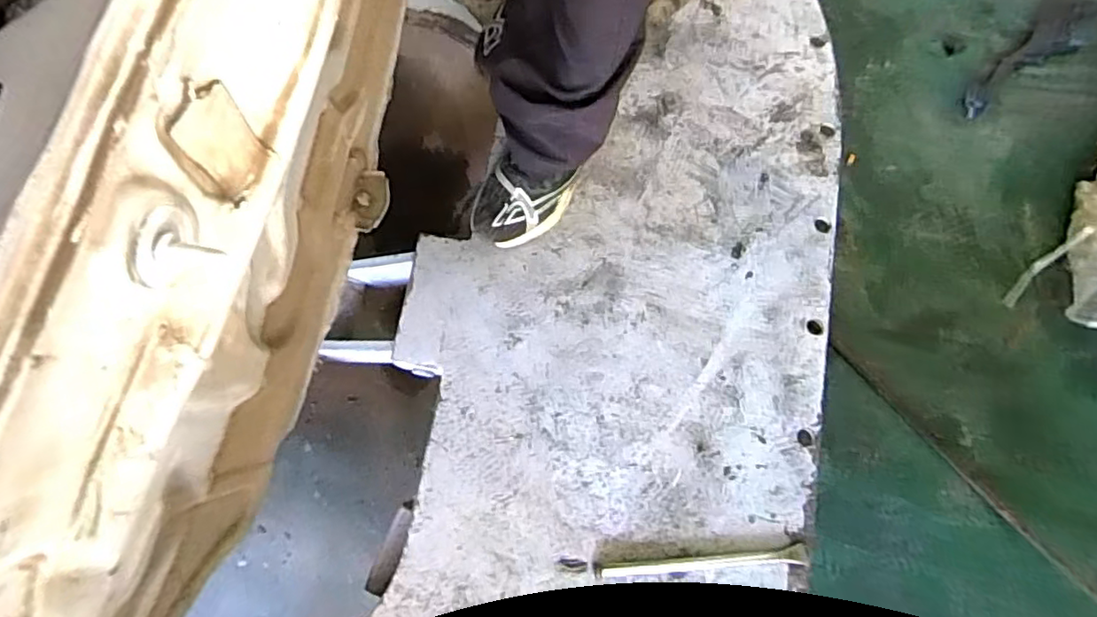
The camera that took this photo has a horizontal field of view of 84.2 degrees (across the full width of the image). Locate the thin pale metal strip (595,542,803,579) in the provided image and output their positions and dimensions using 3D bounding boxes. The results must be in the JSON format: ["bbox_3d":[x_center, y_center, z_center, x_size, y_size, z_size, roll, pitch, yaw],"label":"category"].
[{"bbox_3d":[0.183,0.307,0.737,0.254,0.016,0.021,-4,77,0],"label":"thin pale metal strip"}]

